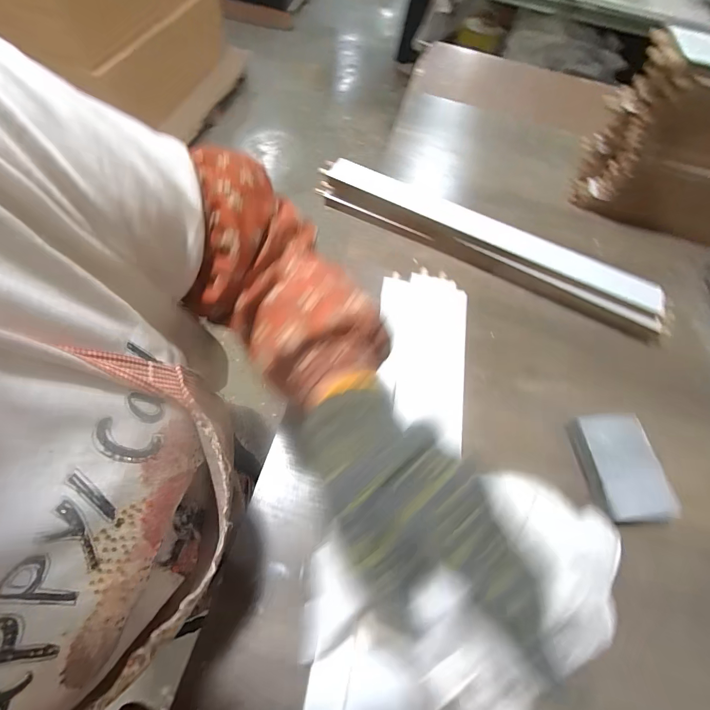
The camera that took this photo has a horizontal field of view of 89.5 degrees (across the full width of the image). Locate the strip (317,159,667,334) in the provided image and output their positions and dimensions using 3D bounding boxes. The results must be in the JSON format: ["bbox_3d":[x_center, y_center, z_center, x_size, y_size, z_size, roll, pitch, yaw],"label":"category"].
[{"bbox_3d":[0.173,-0.157,0.486,0.469,0.060,0.048,26,61,7],"label":"strip"}]

